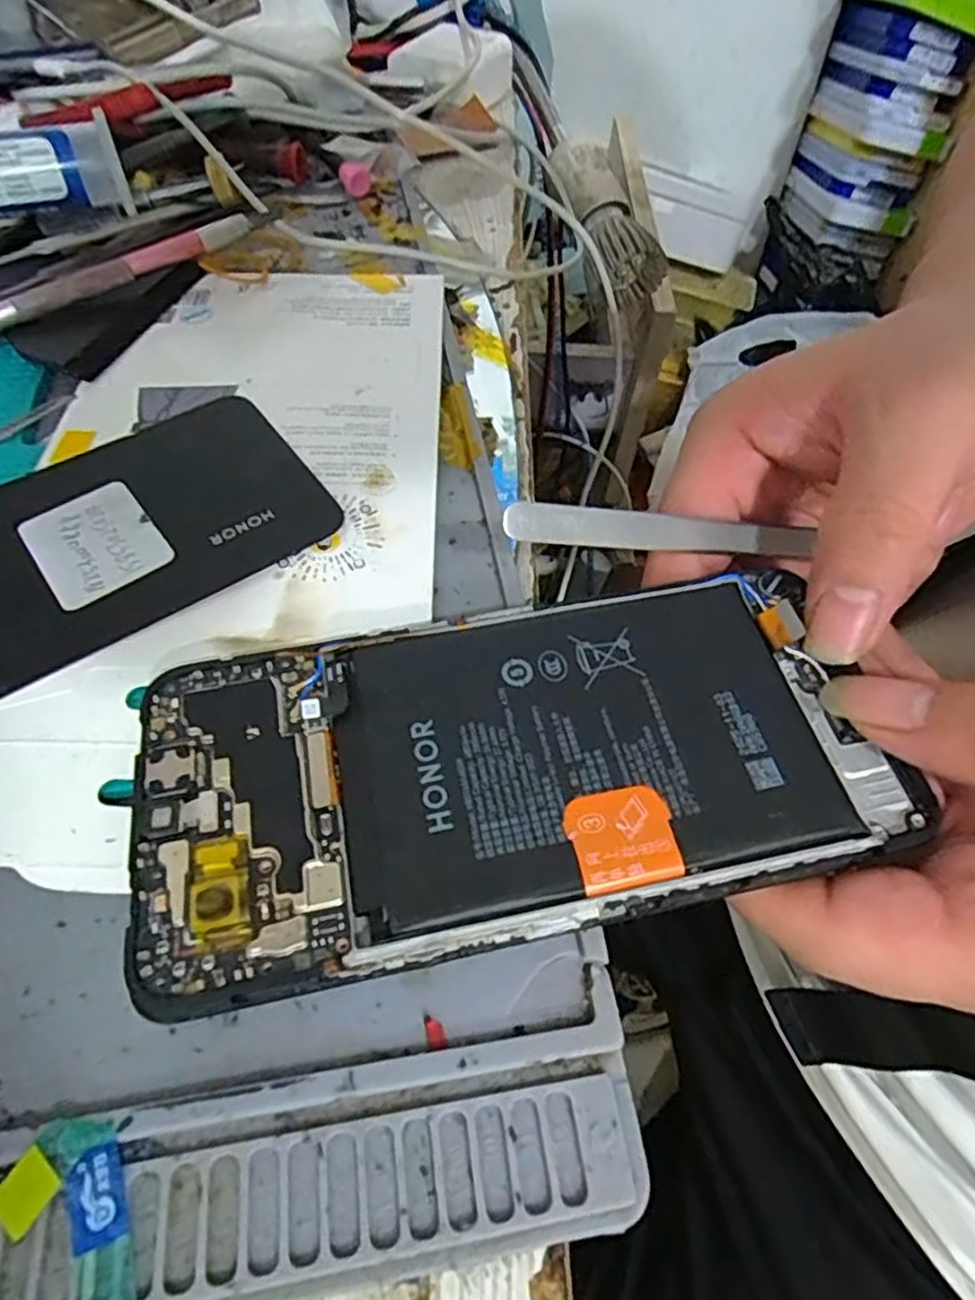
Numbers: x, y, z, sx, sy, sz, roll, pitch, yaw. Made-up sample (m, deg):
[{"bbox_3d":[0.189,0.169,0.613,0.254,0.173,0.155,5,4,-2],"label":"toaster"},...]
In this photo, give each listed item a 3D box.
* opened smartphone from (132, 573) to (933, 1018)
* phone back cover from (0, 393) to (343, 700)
[{"bbox_3d":[0.006,0.023,0.154,0.156,0.009,0.073,-10,54,-8],"label":"opened smartphone"},{"bbox_3d":[-0.128,-0.021,0.184,0.165,0.004,0.076,-30,61,-20],"label":"phone back cover"}]

